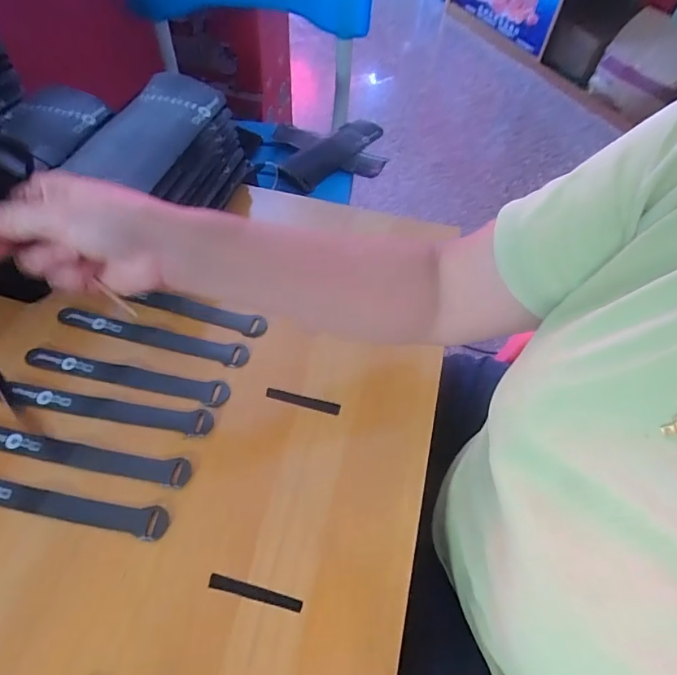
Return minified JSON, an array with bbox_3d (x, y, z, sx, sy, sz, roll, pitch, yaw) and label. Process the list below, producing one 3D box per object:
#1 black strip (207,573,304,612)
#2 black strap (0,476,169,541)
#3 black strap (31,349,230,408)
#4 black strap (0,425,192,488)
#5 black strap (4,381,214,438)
[{"bbox_3d":[-0.062,0.190,0.349,0.071,0.004,0.010,13,57,5],"label":"black strip"},{"bbox_3d":[-0.234,0.132,0.377,0.196,0.004,0.023,10,57,3],"label":"black strap"},{"bbox_3d":[-0.200,0.034,0.442,0.197,0.005,0.023,13,57,5],"label":"black strap"},{"bbox_3d":[-0.221,0.099,0.398,0.194,0.004,0.022,10,57,3],"label":"black strap"},{"bbox_3d":[-0.208,0.063,0.421,0.188,0.005,0.023,10,57,3],"label":"black strap"}]

